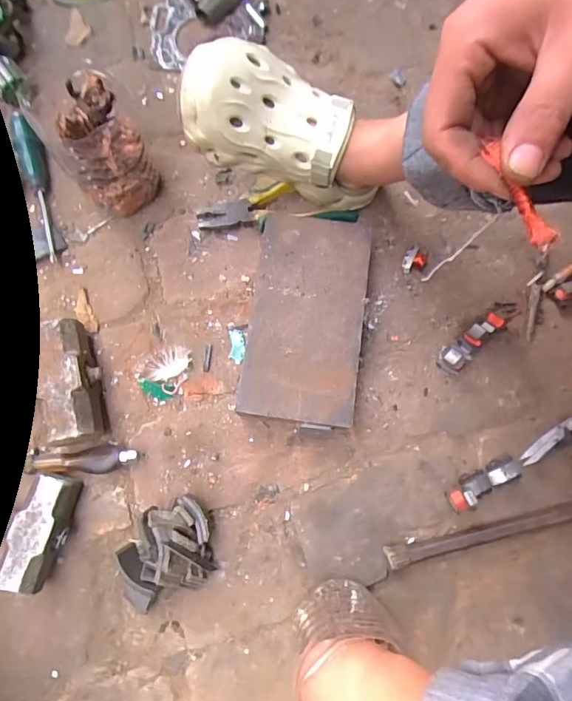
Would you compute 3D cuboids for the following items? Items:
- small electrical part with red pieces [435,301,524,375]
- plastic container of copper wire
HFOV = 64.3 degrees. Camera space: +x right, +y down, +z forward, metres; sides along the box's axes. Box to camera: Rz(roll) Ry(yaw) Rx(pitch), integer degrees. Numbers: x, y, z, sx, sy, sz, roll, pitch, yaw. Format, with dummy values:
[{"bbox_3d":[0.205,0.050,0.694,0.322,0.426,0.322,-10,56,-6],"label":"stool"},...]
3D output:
[{"bbox_3d":[0.223,-0.023,0.517,0.123,0.036,0.028,-41,81,-11],"label":"small electrical part with red pieces"},{"bbox_3d":[-0.199,-0.210,0.495,0.087,0.136,0.086,1,77,-2],"label":"plastic container of copper wire"}]

